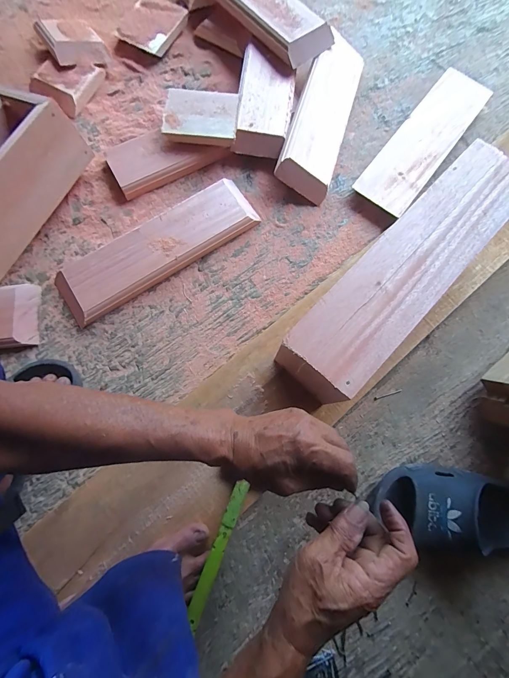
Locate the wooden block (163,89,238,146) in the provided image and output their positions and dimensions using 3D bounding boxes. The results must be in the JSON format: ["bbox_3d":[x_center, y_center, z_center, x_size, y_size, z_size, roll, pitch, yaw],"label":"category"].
[{"bbox_3d":[-0.104,-0.437,0.615,0.142,0.021,0.107,6,77,0],"label":"wooden block"}]

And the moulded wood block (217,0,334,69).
[{"bbox_3d":[-0.006,-0.711,0.653,0.105,0.028,0.392,-40,81,-9],"label":"moulded wood block"}]

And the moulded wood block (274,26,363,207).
[{"bbox_3d":[0.138,-0.449,0.633,0.112,0.031,0.344,23,77,-23],"label":"moulded wood block"}]

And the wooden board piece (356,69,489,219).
[{"bbox_3d":[0.350,-0.410,0.657,0.113,0.033,0.381,37,79,7],"label":"wooden board piece"}]

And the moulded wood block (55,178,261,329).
[{"bbox_3d":[-0.177,-0.168,0.587,0.381,0.032,0.105,-34,80,-8],"label":"moulded wood block"}]

